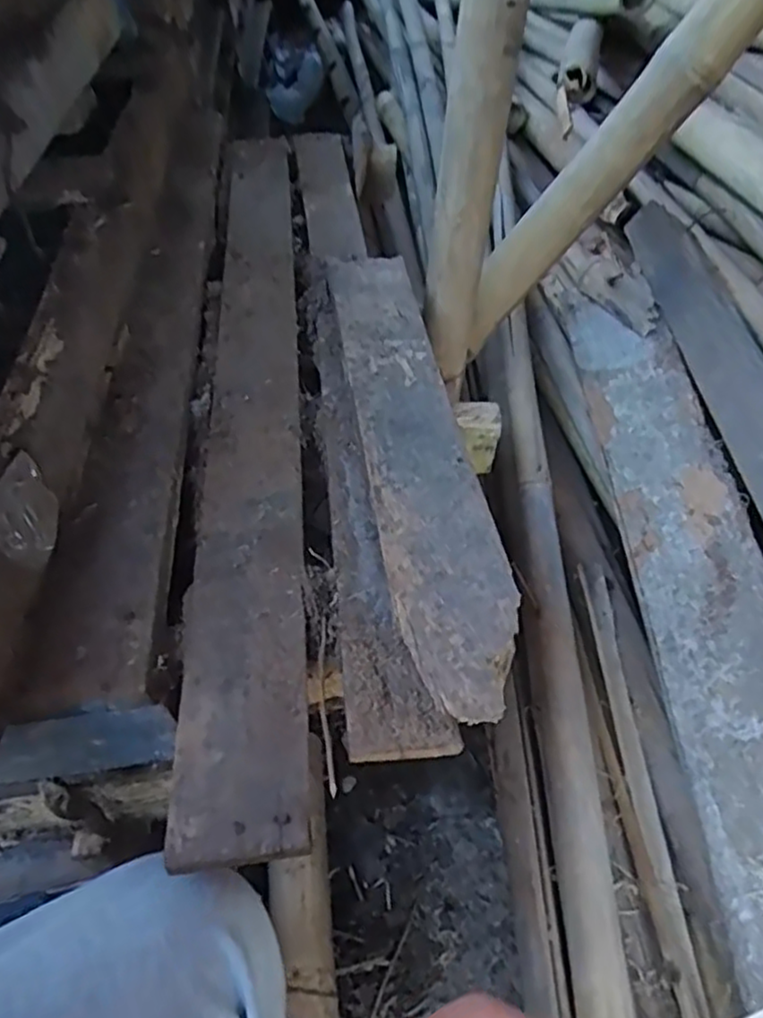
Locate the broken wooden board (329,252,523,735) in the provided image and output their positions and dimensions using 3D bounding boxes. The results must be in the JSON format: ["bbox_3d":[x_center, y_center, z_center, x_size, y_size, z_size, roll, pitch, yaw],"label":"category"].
[{"bbox_3d":[0.022,-0.077,0.588,0.084,0.015,0.537,-8,47,-3],"label":"broken wooden board"}]

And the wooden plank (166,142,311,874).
[{"bbox_3d":[-0.125,-0.168,0.694,0.081,0.021,0.955,-6,47,-1],"label":"wooden plank"}]

